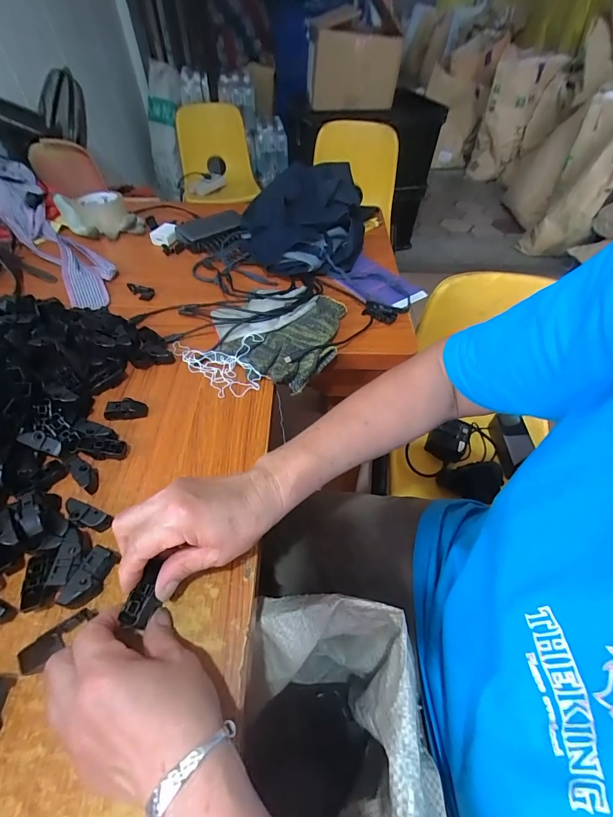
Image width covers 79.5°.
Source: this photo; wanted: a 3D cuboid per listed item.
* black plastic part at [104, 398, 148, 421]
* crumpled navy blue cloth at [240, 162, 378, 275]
[{"bbox_3d":[-0.211,0.002,0.430,0.045,0.020,0.019,-1,51,-4],"label":"black plastic part"},{"bbox_3d":[0.002,-0.369,0.700,0.227,0.089,0.337,12,51,6],"label":"crumpled navy blue cloth"}]

